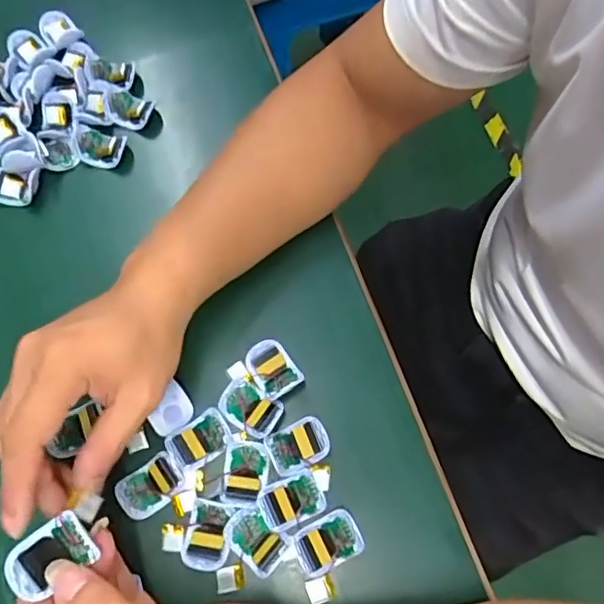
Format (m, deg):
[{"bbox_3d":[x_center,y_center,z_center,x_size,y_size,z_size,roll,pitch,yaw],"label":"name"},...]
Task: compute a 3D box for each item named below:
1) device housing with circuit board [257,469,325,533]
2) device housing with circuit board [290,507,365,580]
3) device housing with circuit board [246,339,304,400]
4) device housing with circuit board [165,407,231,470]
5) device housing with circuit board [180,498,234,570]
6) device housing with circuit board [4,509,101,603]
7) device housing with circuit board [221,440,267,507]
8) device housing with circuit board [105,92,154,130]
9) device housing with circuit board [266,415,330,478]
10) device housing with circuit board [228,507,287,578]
[{"bbox_3d":[-0.007,0.133,0.374,0.041,0.008,0.029,-23,72,-8],"label":"device housing with circuit board"},{"bbox_3d":[0.017,0.157,0.366,0.043,0.014,0.030,-24,72,-8],"label":"device housing with circuit board"},{"bbox_3d":[-0.021,0.047,0.401,0.030,0.014,0.042,-32,74,-11],"label":"device housing with circuit board"},{"bbox_3d":[-0.072,0.094,0.387,0.042,0.011,0.028,-29,73,-10],"label":"device housing with circuit board"},{"bbox_3d":[-0.062,0.151,0.363,0.030,0.009,0.040,11,71,4],"label":"device housing with circuit board"},{"bbox_3d":[-0.128,0.128,0.285,0.042,0.012,0.028,-33,74,-11],"label":"device housing with circuit board"},{"bbox_3d":[-0.039,0.116,0.377,0.028,0.013,0.039,5,71,2],"label":"device housing with circuit board"},{"bbox_3d":[-0.148,-0.167,0.482,0.038,0.015,0.031,8,71,2],"label":"device housing with circuit board"},{"bbox_3d":[-0.003,0.099,0.385,0.041,0.014,0.031,-25,73,-9],"label":"device housing with circuit board"},{"bbox_3d":[-0.030,0.154,0.359,0.028,0.011,0.038,-41,76,-13],"label":"device housing with circuit board"}]

